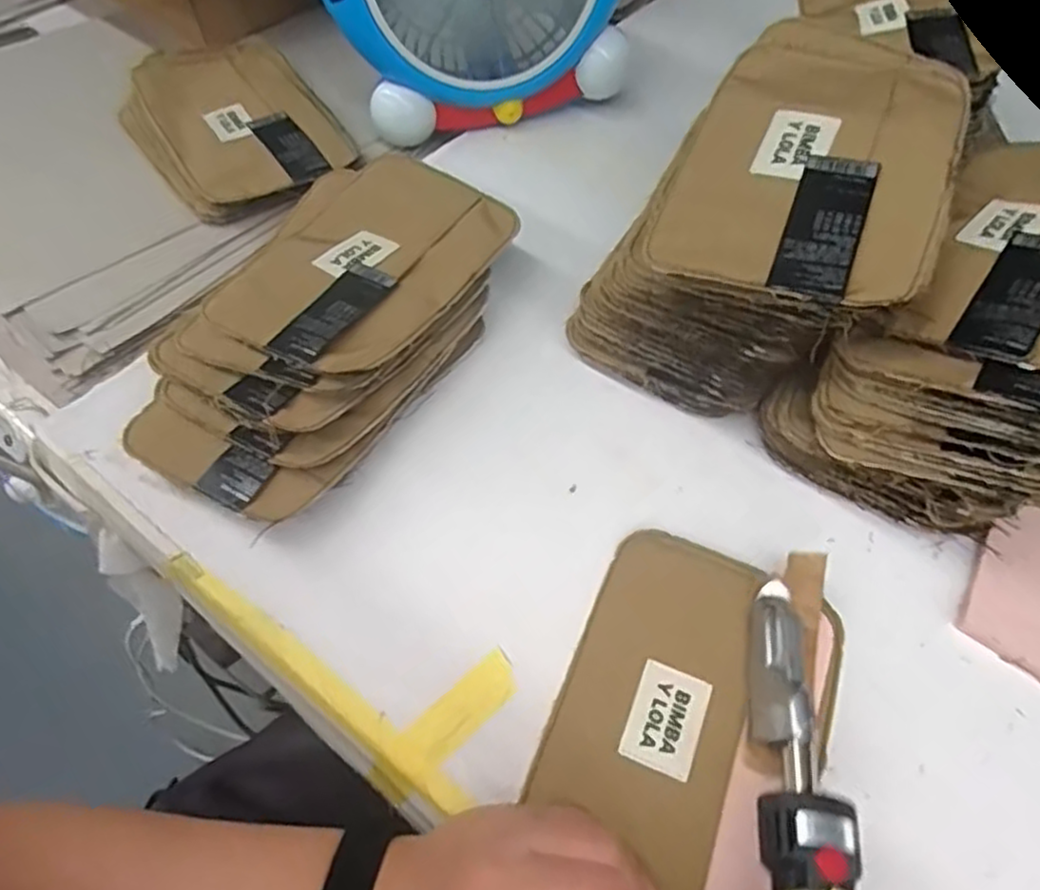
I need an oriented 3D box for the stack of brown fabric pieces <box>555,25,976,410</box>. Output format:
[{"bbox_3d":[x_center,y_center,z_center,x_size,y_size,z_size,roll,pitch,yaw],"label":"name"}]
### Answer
[{"bbox_3d":[0.151,-0.132,0.443,0.164,0.162,0.224,28,59,14],"label":"stack of brown fabric pieces"}]

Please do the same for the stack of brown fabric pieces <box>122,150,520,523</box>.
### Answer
[{"bbox_3d":[-0.118,-0.081,0.458,0.149,0.053,0.274,21,58,10],"label":"stack of brown fabric pieces"}]

